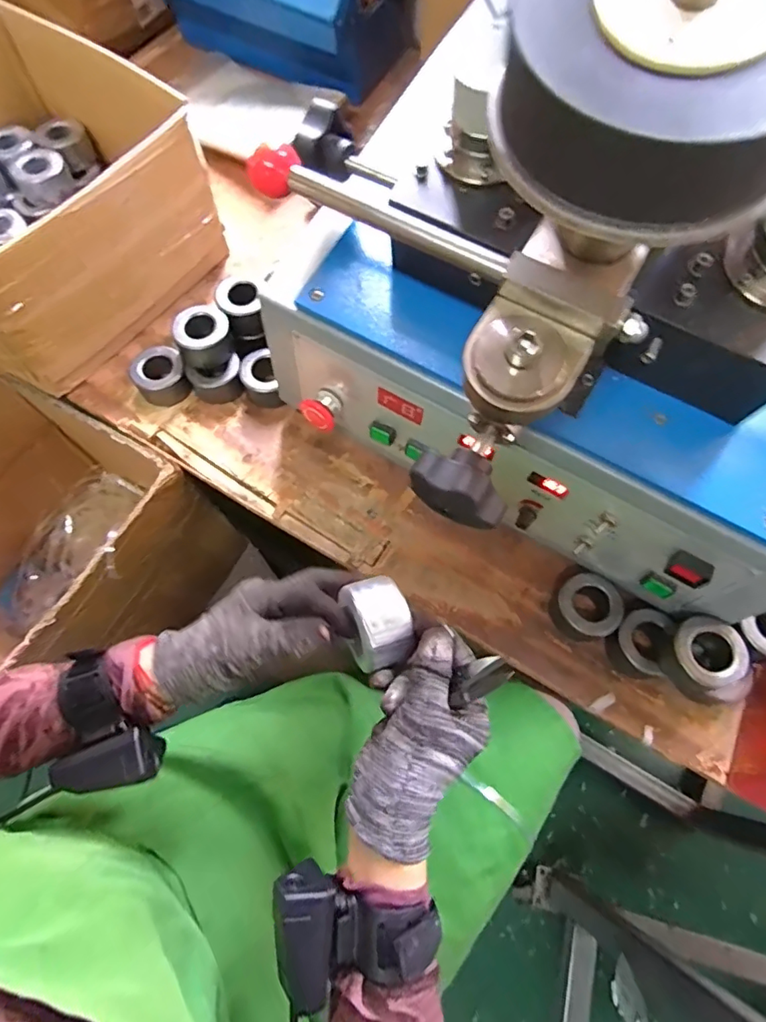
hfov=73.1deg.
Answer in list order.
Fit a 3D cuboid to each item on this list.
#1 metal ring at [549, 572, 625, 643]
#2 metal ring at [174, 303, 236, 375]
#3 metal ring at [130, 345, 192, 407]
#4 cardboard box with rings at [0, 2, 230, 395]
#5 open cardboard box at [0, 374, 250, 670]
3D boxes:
[{"bbox_3d":[0.198,0.095,0.503,0.054,0.036,0.059,0,68,0],"label":"metal ring"},{"bbox_3d":[-0.202,-0.197,0.588,0.057,0.045,0.060,0,68,0],"label":"metal ring"},{"bbox_3d":[-0.260,-0.158,0.606,0.060,0.036,0.058,0,68,0],"label":"metal ring"},{"bbox_3d":[-0.426,-0.364,0.602,0.342,0.163,0.342,34,72,12],"label":"cardboard box with rings"},{"bbox_3d":[-0.439,0.053,0.698,0.315,0.302,0.333,31,71,11],"label":"open cardboard box"}]

